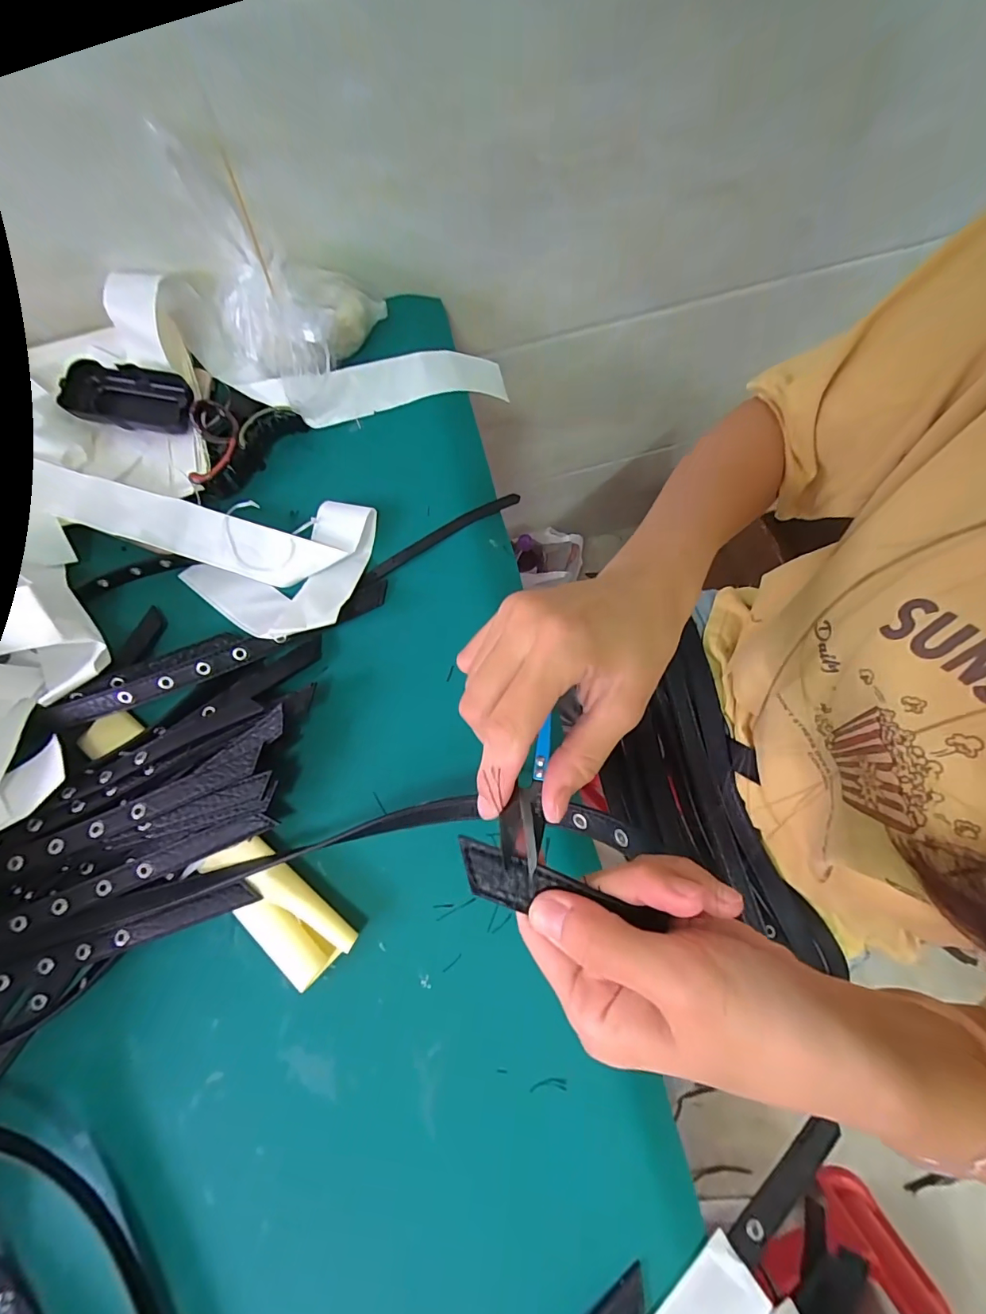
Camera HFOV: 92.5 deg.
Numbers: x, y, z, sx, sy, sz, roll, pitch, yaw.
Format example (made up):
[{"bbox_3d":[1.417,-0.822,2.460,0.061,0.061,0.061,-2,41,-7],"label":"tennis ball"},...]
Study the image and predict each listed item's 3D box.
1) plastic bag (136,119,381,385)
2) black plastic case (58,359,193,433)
[{"bbox_3d":[-0.178,-0.311,0.397,0.125,0.125,0.108,10,76,4],"label":"plastic bag"},{"bbox_3d":[-0.327,-0.234,0.427,0.123,0.027,0.050,12,77,4],"label":"black plastic case"}]

